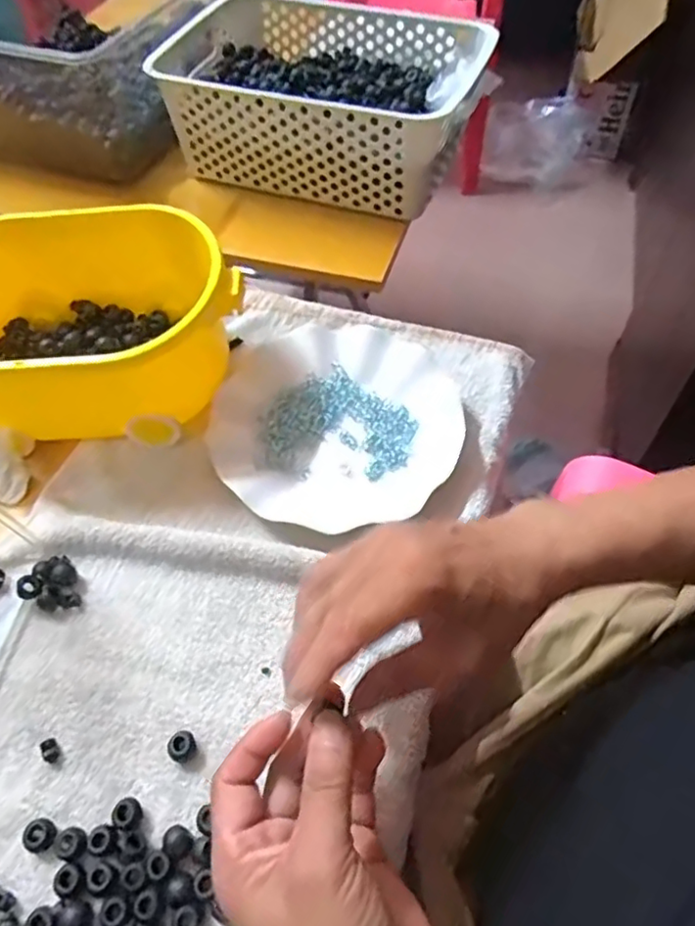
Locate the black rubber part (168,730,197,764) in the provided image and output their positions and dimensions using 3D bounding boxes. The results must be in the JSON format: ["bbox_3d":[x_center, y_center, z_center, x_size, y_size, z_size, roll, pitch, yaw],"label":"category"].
[{"bbox_3d":[-0.094,0.162,0.359,0.013,0.014,0.016,30,62,22],"label":"black rubber part"}]

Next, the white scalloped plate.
[{"bbox_3d":[-0.005,-0.034,0.475,0.177,0.026,0.187,-1,55,2],"label":"white scalloped plate"}]

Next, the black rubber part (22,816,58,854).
[{"bbox_3d":[-0.165,0.199,0.337,0.017,0.011,0.015,24,60,18],"label":"black rubber part"}]

